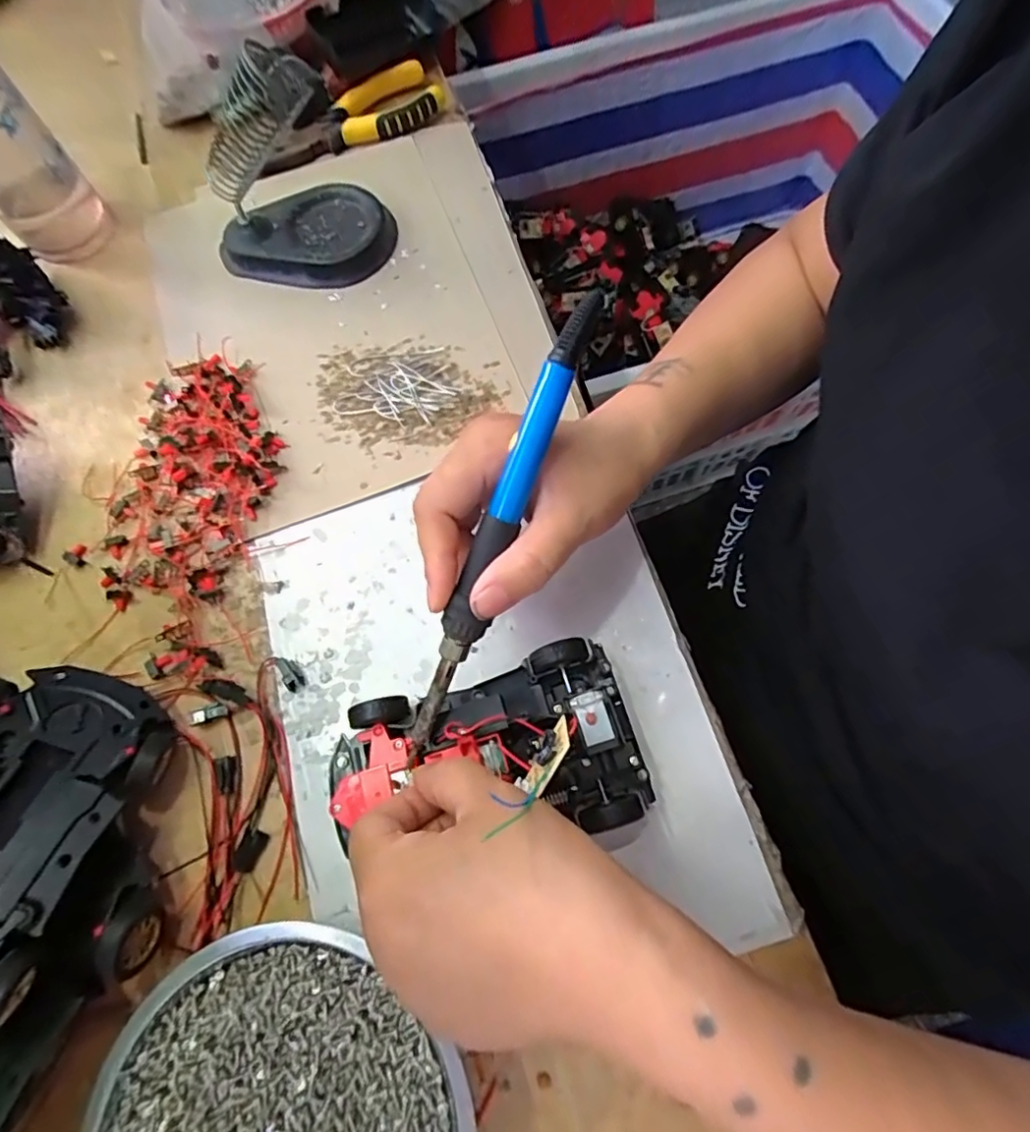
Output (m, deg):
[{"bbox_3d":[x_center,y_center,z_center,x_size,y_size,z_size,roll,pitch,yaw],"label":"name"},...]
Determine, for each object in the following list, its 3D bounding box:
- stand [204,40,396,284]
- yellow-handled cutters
[{"bbox_3d":[-0.143,-0.240,0.365,0.108,0.114,0.075,-26,71,-7],"label":"stand"},{"bbox_3d":[-0.118,-0.328,0.446,0.143,0.027,0.054,-34,72,-10],"label":"yellow-handled cutters"}]

